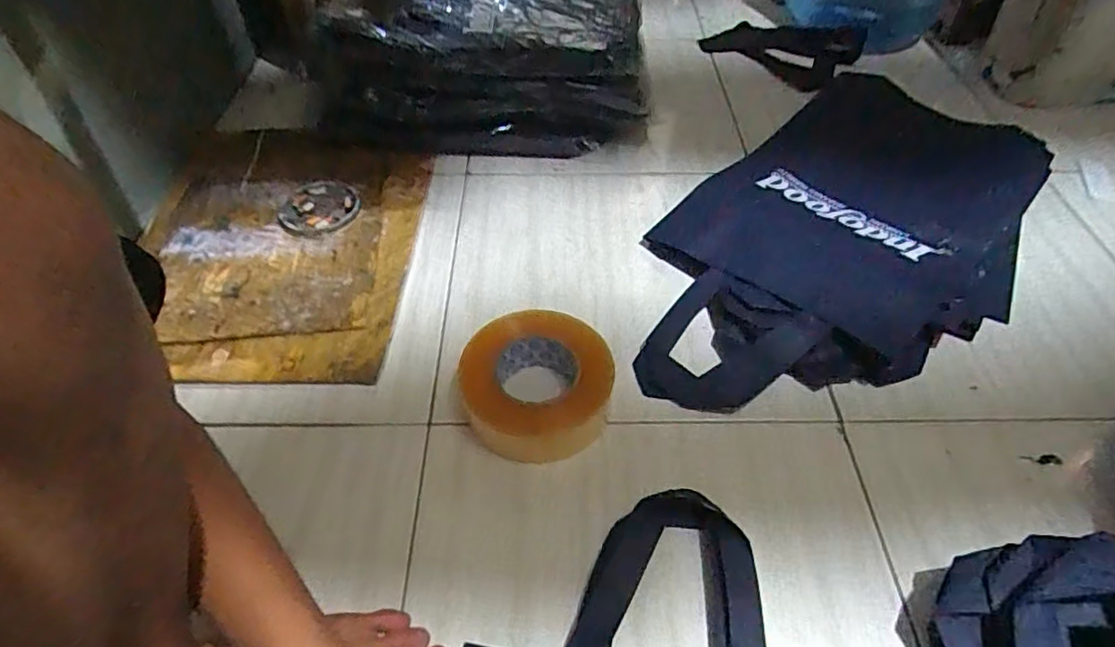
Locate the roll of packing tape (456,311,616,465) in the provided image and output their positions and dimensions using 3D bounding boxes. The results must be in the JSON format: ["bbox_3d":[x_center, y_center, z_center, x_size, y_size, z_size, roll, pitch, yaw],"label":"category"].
[{"bbox_3d":[-0.023,0.057,0.589,0.146,0.054,0.135,0,50,0],"label":"roll of packing tape"}]

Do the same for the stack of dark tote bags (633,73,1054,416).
[{"bbox_3d":[0.365,-0.126,0.753,0.355,0.041,0.713,34,57,25],"label":"stack of dark tote bags"}]

